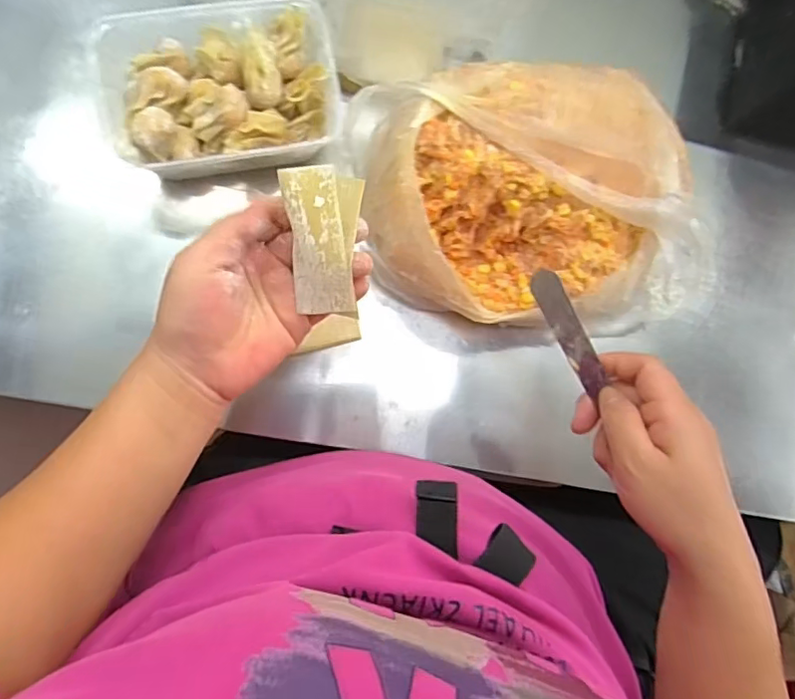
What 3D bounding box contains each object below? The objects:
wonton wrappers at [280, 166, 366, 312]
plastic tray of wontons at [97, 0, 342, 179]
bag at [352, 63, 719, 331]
[{"bbox_3d":[-0.039,-0.058,0.304,0.040,0.013,0.076,-3,107,-7],"label":"wonton wrappers"},{"bbox_3d":[-0.125,-0.193,0.405,0.154,0.040,0.119,-13,87,-8],"label":"plastic tray of wontons"},{"bbox_3d":[0.100,-0.105,0.417,0.260,0.084,0.193,-9,87,-7],"label":"bag"}]

